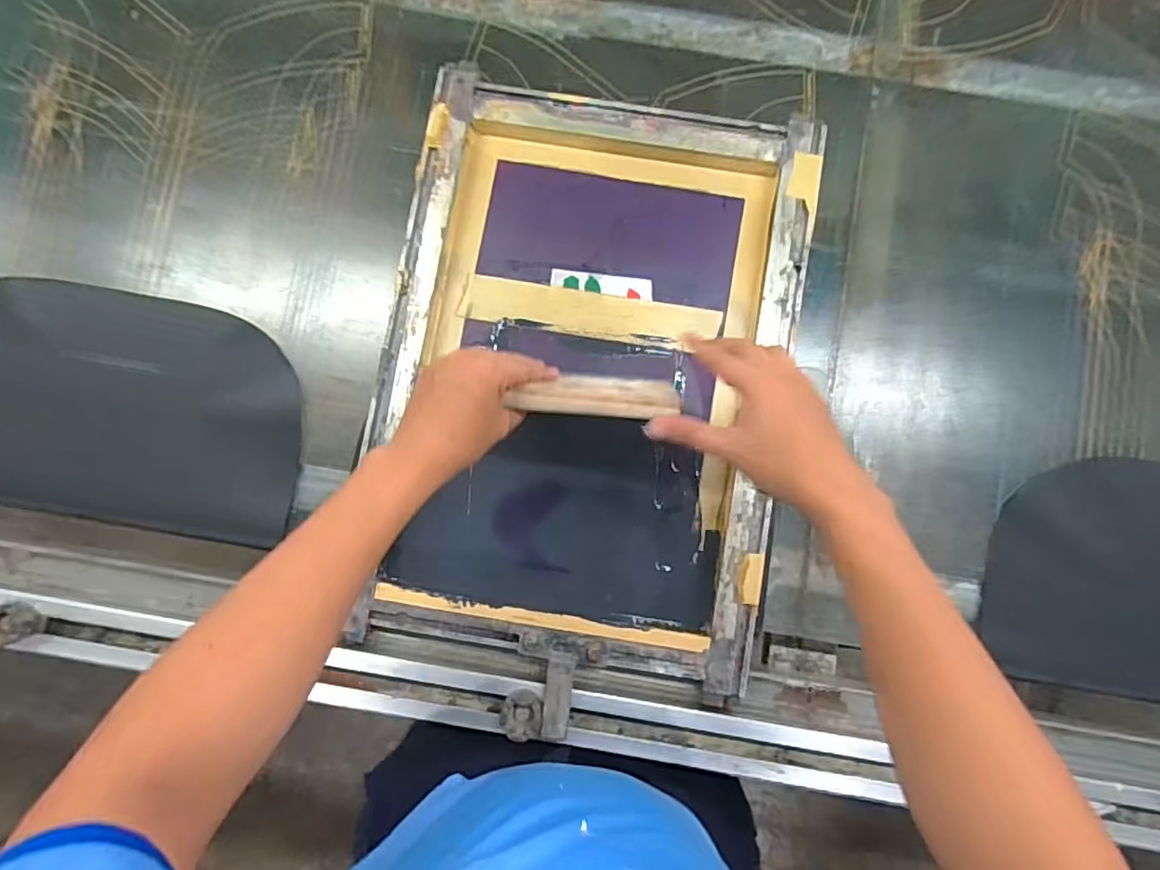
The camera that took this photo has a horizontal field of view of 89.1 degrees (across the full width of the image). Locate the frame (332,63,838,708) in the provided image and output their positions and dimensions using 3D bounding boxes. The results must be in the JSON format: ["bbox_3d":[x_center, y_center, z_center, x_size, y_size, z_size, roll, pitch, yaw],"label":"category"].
[{"bbox_3d":[0.006,-0.063,0.587,0.393,0.030,0.545,10,86,1],"label":"frame"}]

